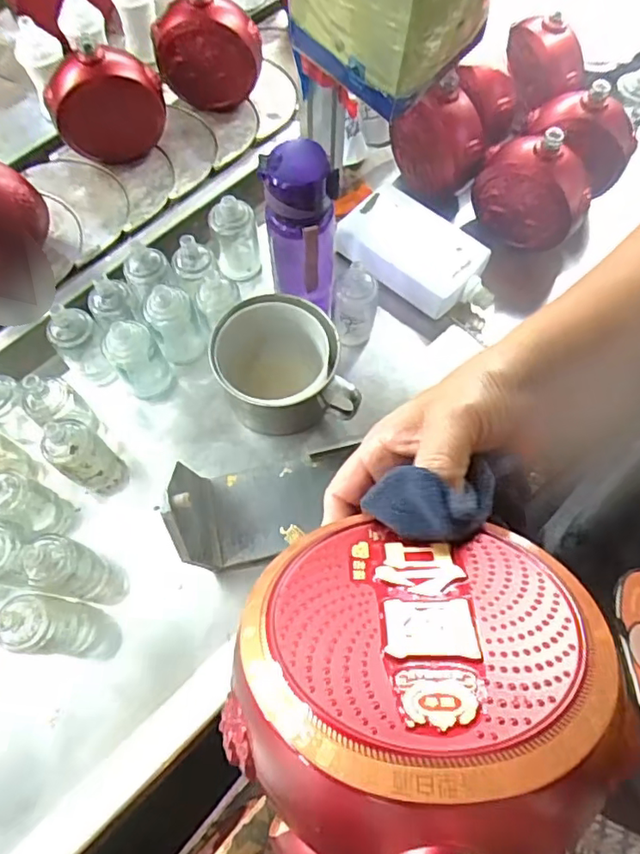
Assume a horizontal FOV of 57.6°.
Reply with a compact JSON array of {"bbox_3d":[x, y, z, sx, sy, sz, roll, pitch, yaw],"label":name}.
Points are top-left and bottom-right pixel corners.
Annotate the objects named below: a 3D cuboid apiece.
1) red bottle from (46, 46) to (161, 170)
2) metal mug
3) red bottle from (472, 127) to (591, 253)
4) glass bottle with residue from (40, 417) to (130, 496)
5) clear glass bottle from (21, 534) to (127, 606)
[{"bbox_3d":[-0.270,-0.408,0.744,0.138,0.131,0.045,-18,70,-7],"label":"red bottle"},{"bbox_3d":[-0.043,-0.067,0.666,0.142,0.099,0.139,-11,70,-4],"label":"metal mug"},{"bbox_3d":[0.262,-0.284,0.700,0.097,0.124,0.101,-17,70,-7],"label":"red bottle"},{"bbox_3d":[-0.250,0.035,0.625,0.045,0.129,0.048,0,69,0],"label":"glass bottle with residue"},{"bbox_3d":[-0.243,0.150,0.590,0.059,0.138,0.054,17,70,6],"label":"clear glass bottle"}]

